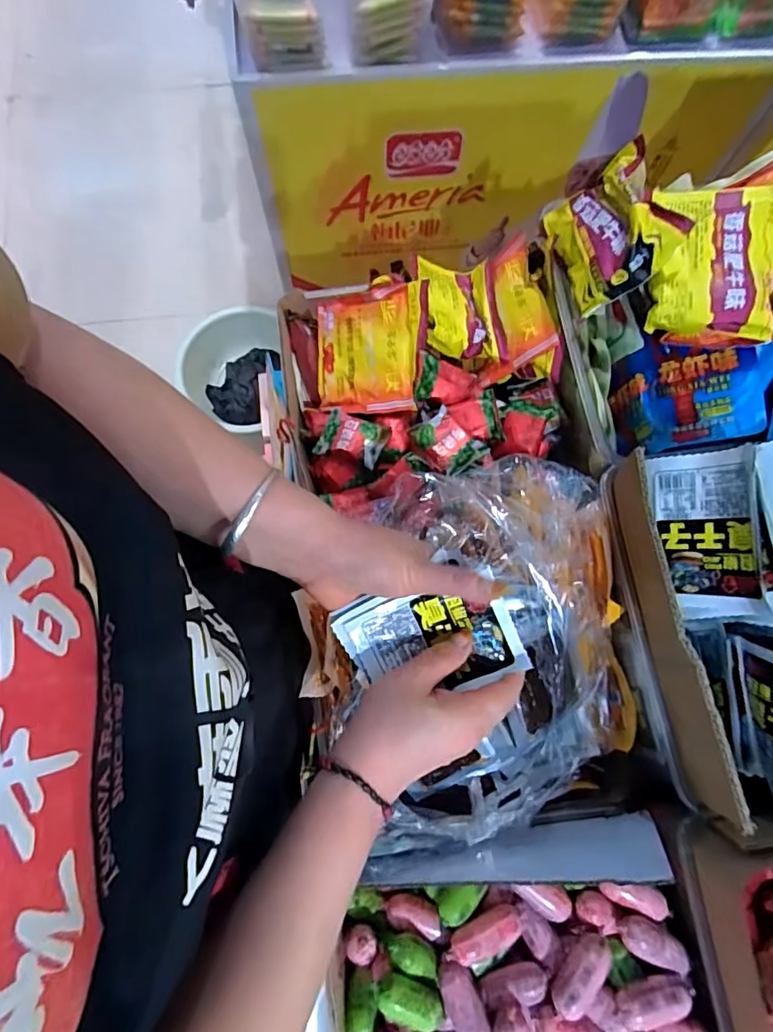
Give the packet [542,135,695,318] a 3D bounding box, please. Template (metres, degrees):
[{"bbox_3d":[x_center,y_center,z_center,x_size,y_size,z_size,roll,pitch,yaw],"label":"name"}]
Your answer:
[{"bbox_3d":[0.210,-0.263,0.493,0.056,0.103,0.121,-1,70,-37],"label":"packet"}]

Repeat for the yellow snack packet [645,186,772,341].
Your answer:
[{"bbox_3d":[0.294,-0.227,0.473,0.107,0.021,0.132,9,83,11],"label":"yellow snack packet"}]

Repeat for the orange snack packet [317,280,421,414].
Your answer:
[{"bbox_3d":[-0.023,-0.178,0.585,0.122,0.018,0.131,-1,89,24],"label":"orange snack packet"}]

